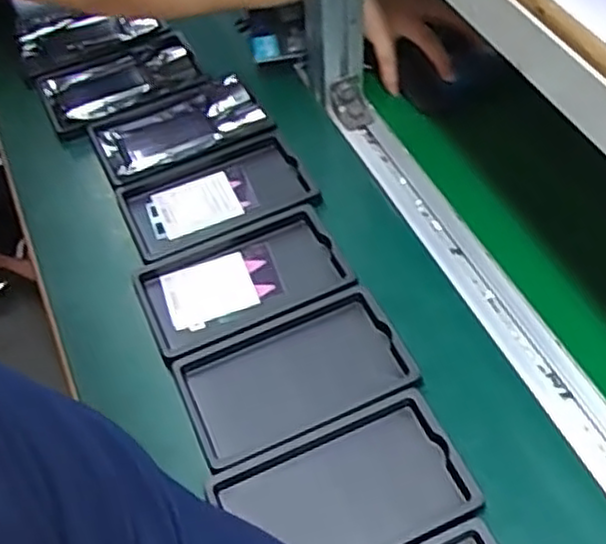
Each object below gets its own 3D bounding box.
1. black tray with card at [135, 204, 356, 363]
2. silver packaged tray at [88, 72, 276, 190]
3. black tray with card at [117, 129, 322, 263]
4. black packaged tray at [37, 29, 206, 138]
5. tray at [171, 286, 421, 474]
[{"bbox_3d":[-0.047,0.009,0.592,0.157,0.023,0.096,-21,55,-13],"label":"black tray with card"},{"bbox_3d":[-0.117,-0.135,0.695,0.153,0.023,0.094,-19,54,-11],"label":"silver packaged tray"},{"bbox_3d":[-0.074,-0.063,0.644,0.157,0.021,0.093,-22,55,-13],"label":"black tray with card"},{"bbox_3d":[-0.183,-0.192,0.740,0.151,0.023,0.105,-21,54,-12],"label":"black packaged tray"},{"bbox_3d":[-0.006,0.077,0.539,0.158,0.022,0.094,-21,55,-12],"label":"tray"}]

